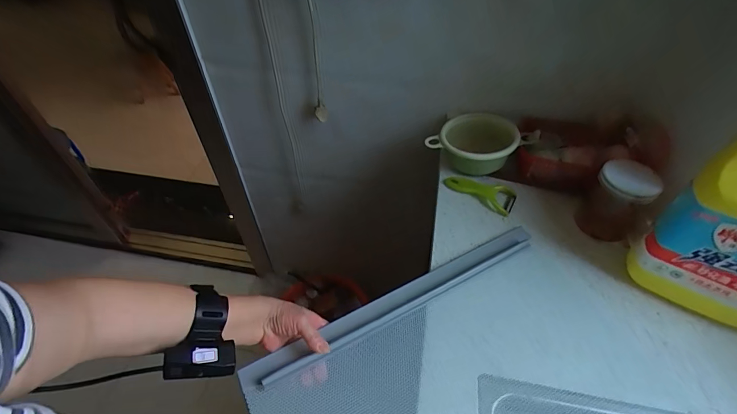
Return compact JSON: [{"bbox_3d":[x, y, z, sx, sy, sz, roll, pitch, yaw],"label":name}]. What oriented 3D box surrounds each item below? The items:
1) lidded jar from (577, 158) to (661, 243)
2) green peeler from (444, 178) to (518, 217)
[{"bbox_3d":[0.403,-0.007,0.599,0.081,0.108,0.081,-1,48,1],"label":"lidded jar"},{"bbox_3d":[0.210,-0.033,0.687,0.129,0.018,0.056,29,55,25],"label":"green peeler"}]

